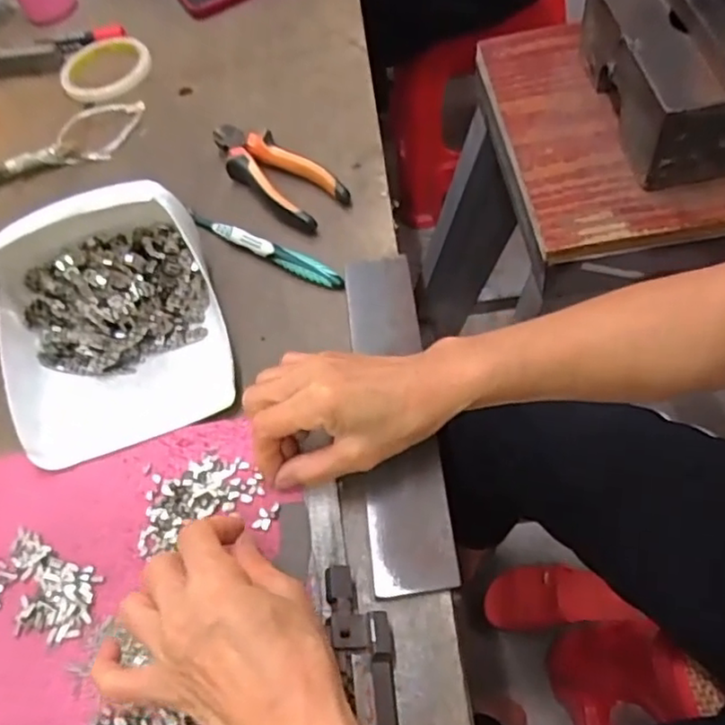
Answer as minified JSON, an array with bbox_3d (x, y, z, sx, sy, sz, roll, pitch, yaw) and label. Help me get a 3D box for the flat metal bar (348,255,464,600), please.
[{"bbox_3d":[0.022,0.027,0.430,0.048,0.013,0.245,-7,59,1],"label":"flat metal bar"}]

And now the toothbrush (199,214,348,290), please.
[{"bbox_3d":[-0.080,-0.092,0.515,0.150,0.019,0.014,29,64,21],"label":"toothbrush"}]

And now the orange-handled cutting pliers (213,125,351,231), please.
[{"bbox_3d":[-0.078,-0.166,0.556,0.148,0.026,0.048,38,72,27],"label":"orange-handled cutting pliers"}]

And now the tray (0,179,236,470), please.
[{"bbox_3d":[-0.183,-0.038,0.452,0.149,0.087,0.174,-19,58,-2],"label":"tray"}]

